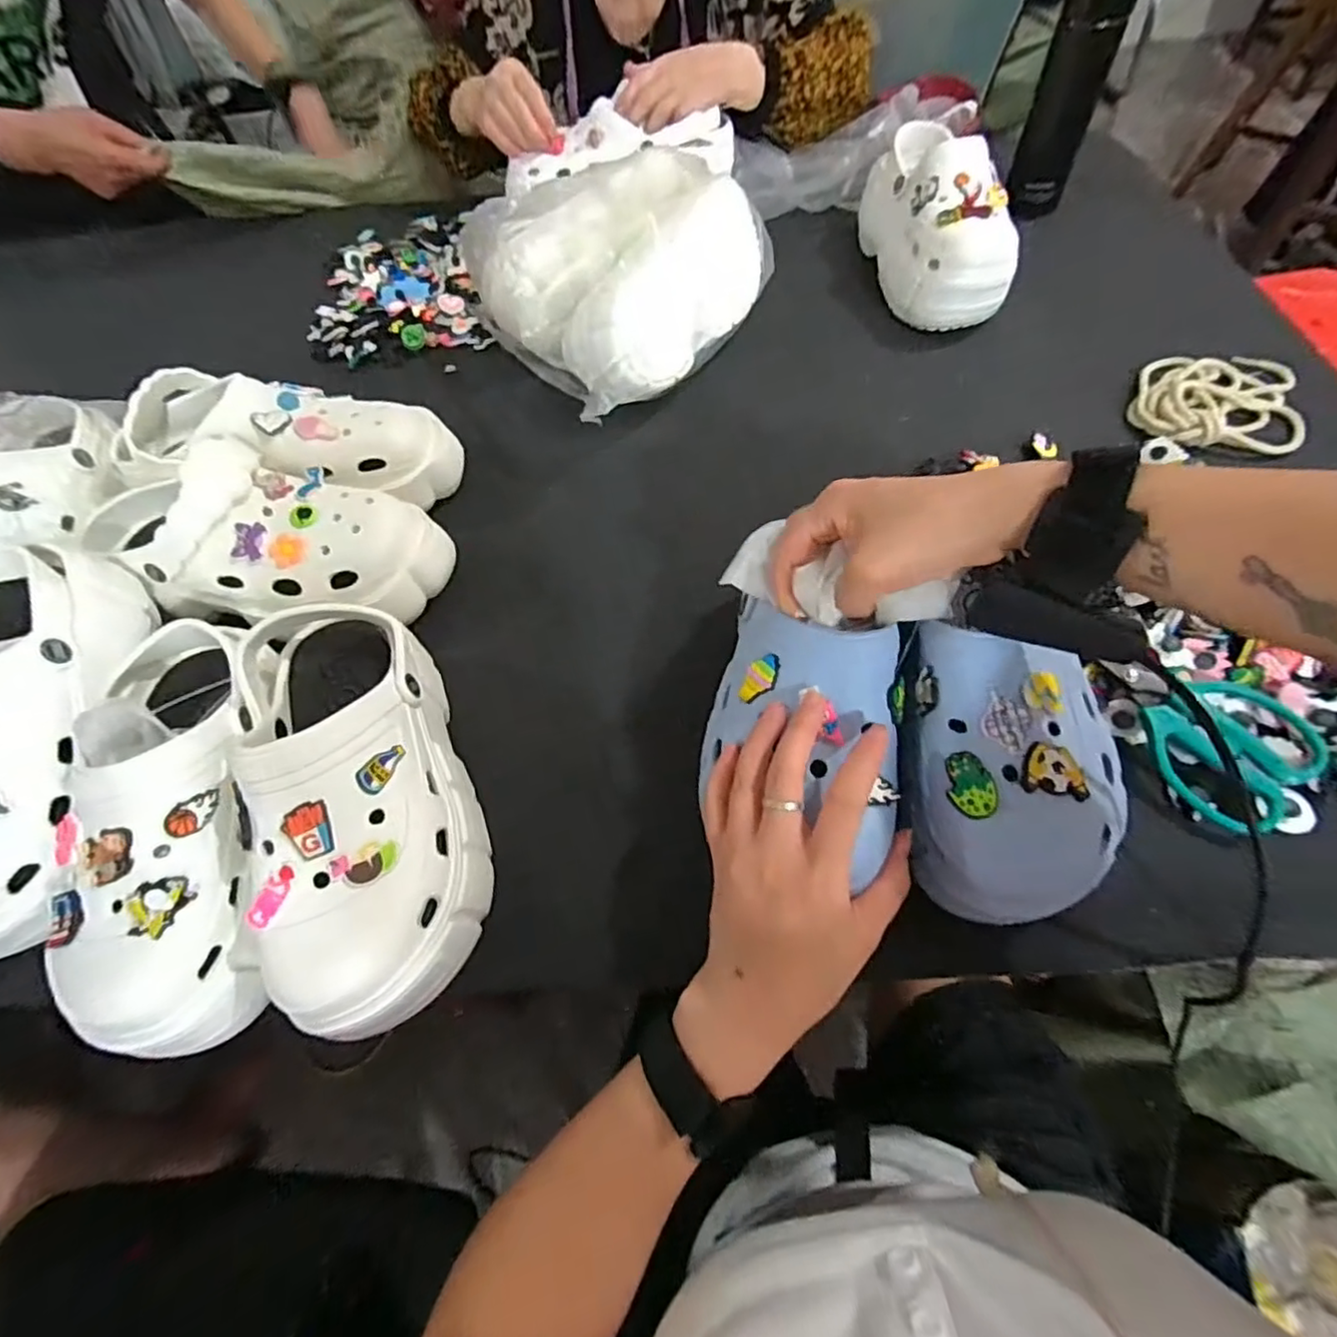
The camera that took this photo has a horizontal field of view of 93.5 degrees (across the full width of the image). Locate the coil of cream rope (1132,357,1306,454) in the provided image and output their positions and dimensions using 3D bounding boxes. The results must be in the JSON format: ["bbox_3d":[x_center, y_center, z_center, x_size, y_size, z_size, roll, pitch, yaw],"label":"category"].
[{"bbox_3d":[0.468,-0.232,0.536,0.121,0.022,0.128,-2,59,3],"label":"coil of cream rope"}]

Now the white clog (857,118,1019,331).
[{"bbox_3d":[0.274,-0.453,0.640,0.102,0.108,0.220,-7,58,0],"label":"white clog"}]

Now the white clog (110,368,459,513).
[{"bbox_3d":[-0.318,-0.186,0.531,0.257,0.098,0.119,2,59,6],"label":"white clog"}]

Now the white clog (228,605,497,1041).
[{"bbox_3d":[-0.180,0.061,0.361,0.107,0.087,0.253,-24,60,-10],"label":"white clog"}]

